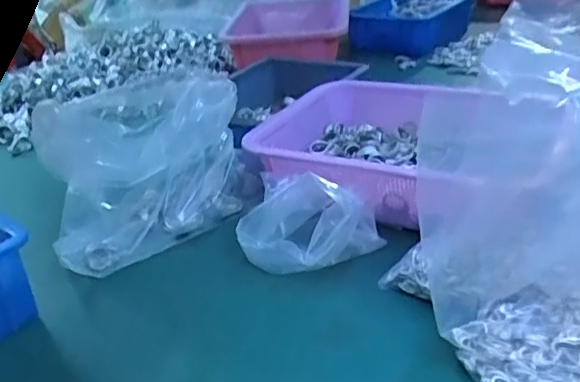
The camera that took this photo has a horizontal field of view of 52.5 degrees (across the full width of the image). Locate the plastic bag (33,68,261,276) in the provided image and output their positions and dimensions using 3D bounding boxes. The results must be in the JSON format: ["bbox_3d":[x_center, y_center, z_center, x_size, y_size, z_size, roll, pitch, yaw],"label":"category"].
[{"bbox_3d":[-0.153,-0.033,0.621,0.230,0.136,0.131,-26,33,-32],"label":"plastic bag"}]

